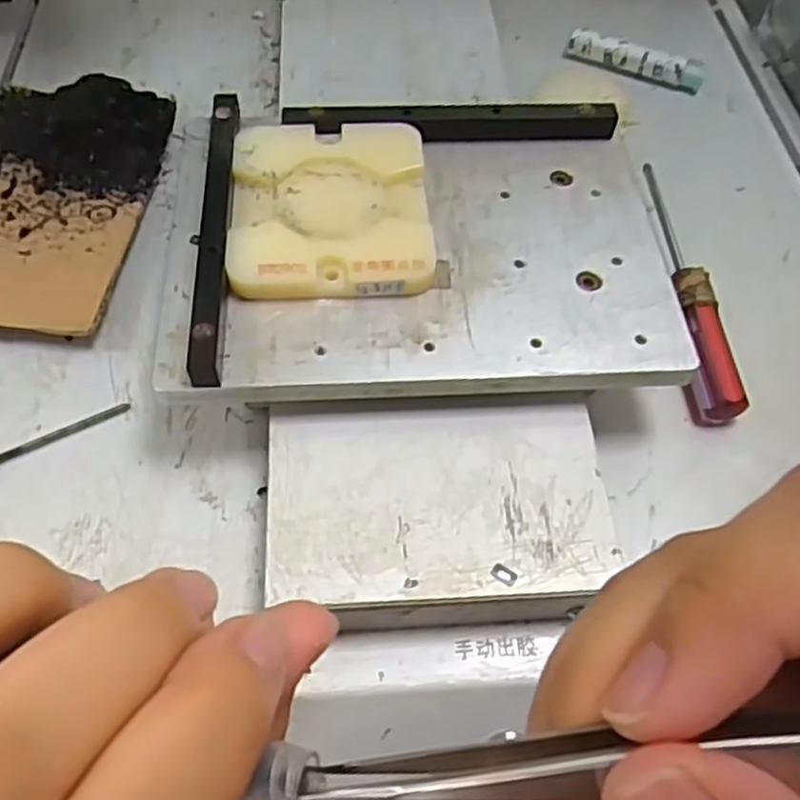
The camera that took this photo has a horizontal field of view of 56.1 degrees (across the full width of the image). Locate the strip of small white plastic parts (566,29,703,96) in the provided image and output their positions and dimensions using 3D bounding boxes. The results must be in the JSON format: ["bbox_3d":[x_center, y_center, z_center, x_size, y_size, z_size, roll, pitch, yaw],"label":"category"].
[{"bbox_3d":[0.135,-0.195,0.432,0.078,0.015,0.012,24,59,11],"label":"strip of small white plastic parts"}]

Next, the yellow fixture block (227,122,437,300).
[{"bbox_3d":[-0.028,-0.080,0.305,0.079,0.009,0.091,-2,58,-5],"label":"yellow fixture block"}]

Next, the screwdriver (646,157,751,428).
[{"bbox_3d":[0.130,-0.055,0.341,0.019,0.021,0.142,1,58,-3],"label":"screwdriver"}]

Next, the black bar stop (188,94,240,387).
[{"bbox_3d":[-0.072,-0.071,0.296,0.010,0.014,0.151,-2,58,-5],"label":"black bar stop"}]

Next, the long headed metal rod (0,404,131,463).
[{"bbox_3d":[-0.135,0.014,0.294,0.059,0.004,0.006,-26,63,-18],"label":"long headed metal rod"}]

